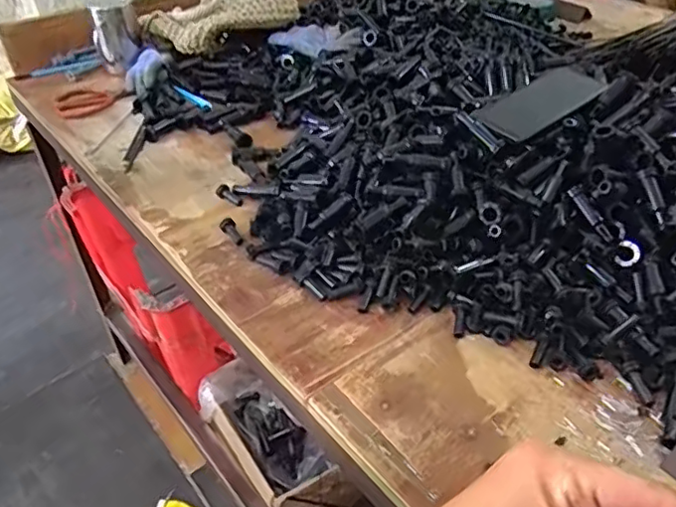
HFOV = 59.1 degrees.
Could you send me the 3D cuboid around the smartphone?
[{"bbox_3d":[0.238,-0.178,0.697,0.153,0.007,0.082,-29,46,-16],"label":"smartphone"}]

